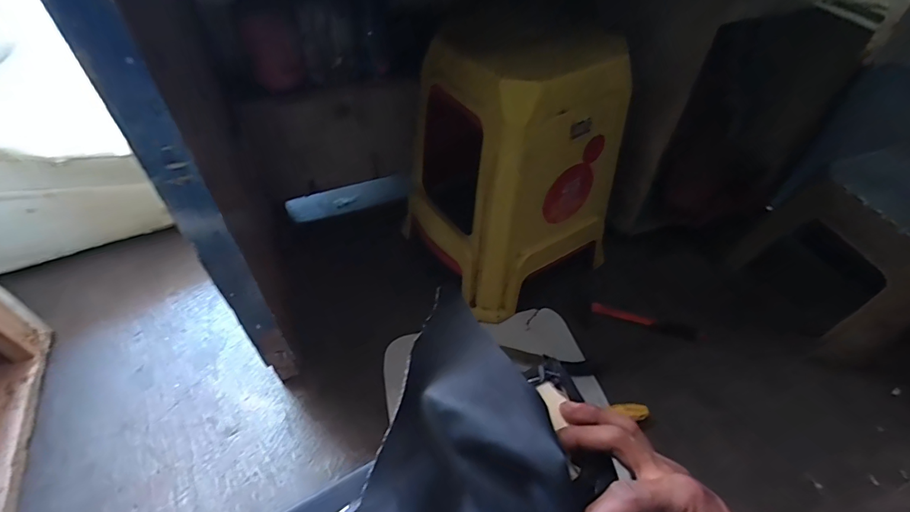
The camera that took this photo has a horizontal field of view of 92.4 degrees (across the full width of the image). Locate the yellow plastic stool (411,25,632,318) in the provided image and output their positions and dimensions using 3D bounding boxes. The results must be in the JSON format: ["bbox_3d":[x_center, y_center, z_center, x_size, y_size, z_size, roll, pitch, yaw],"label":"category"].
[{"bbox_3d":[0.117,-0.150,0.818,0.328,0.462,0.280,-20,54,-20],"label":"yellow plastic stool"}]

